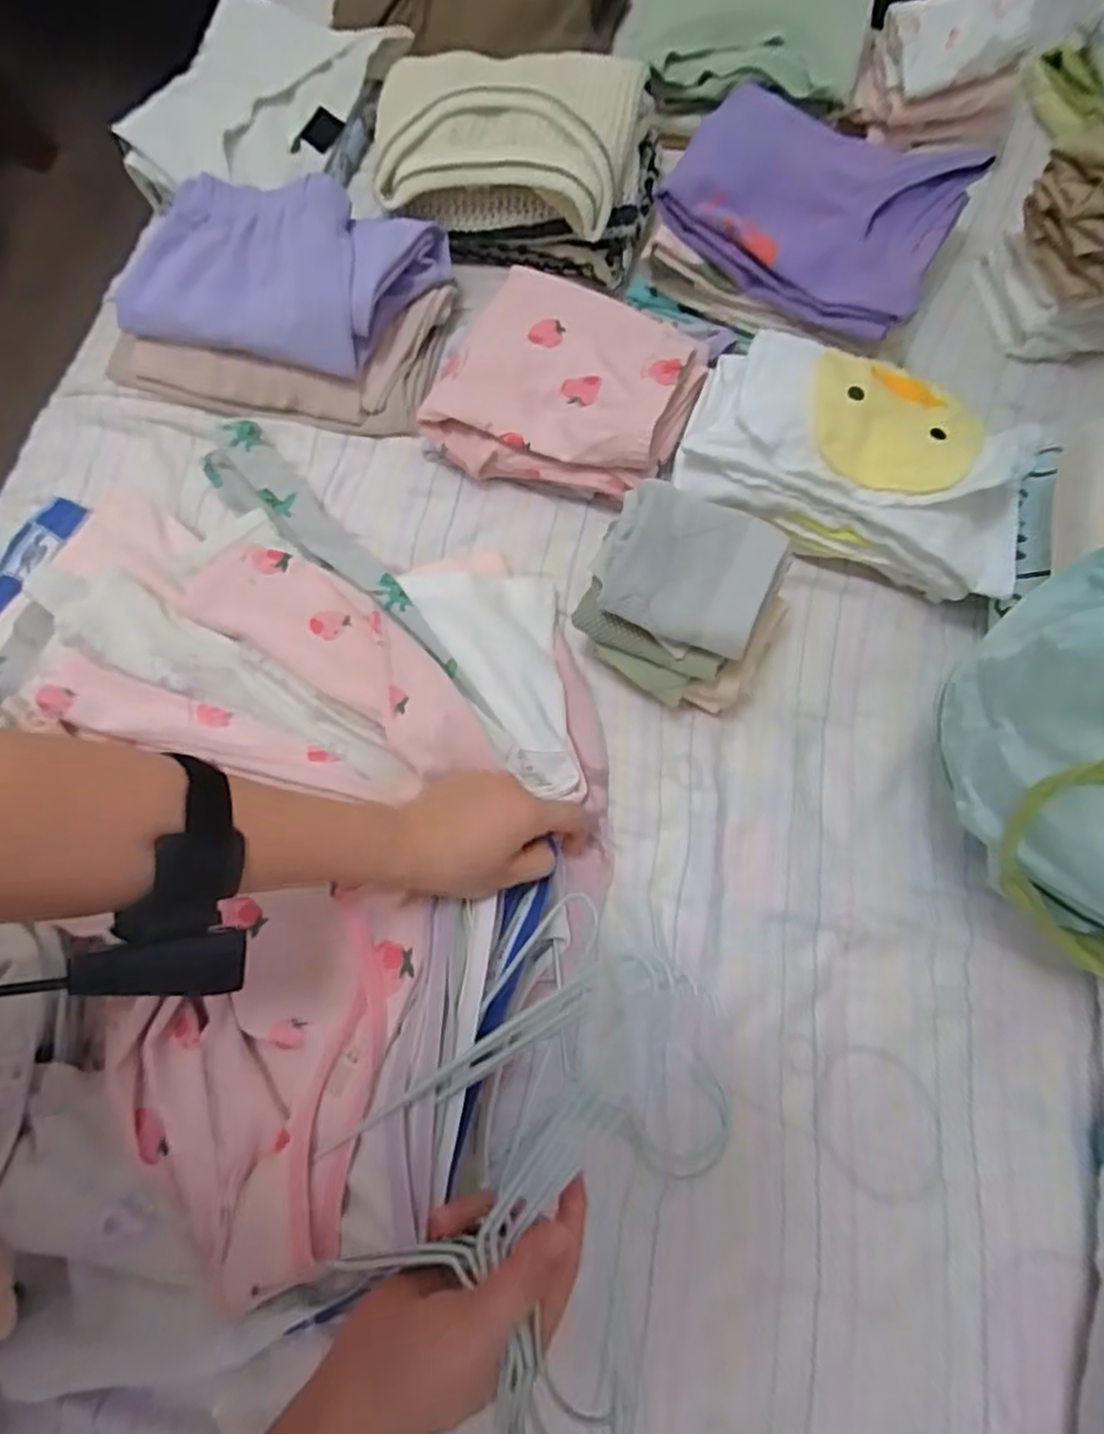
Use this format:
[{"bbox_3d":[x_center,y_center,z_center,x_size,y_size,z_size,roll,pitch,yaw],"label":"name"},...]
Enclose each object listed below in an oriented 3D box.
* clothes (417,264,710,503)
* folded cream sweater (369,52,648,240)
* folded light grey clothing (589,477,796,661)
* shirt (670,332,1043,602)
[{"bbox_3d":[0.012,-0.249,0.526,0.173,0.046,0.167,27,78,4],"label":"clothes"},{"bbox_3d":[-0.041,-0.447,0.534,0.199,0.047,0.135,10,77,2],"label":"folded cream sweater"},{"bbox_3d":[0.081,-0.093,0.429,0.101,0.038,0.084,23,78,5],"label":"folded light grey clothing"},{"bbox_3d":[0.209,-0.175,0.490,0.227,0.066,0.115,22,77,3],"label":"shirt"}]

